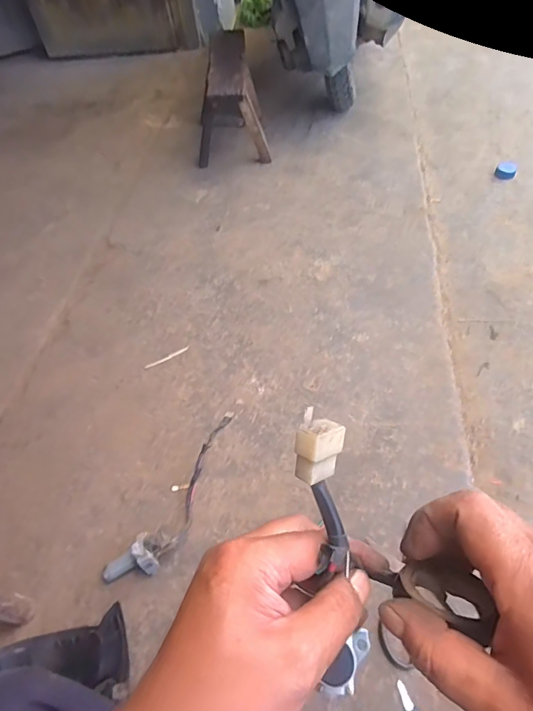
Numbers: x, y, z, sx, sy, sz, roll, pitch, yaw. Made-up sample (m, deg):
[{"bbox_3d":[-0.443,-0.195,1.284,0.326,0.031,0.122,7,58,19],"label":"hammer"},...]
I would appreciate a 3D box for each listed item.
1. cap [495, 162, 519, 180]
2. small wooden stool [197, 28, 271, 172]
[{"bbox_3d":[0.772,-0.597,1.428,0.062,0.026,0.070,23,57,21],"label":"cap"},{"bbox_3d":[-0.131,-0.892,1.545,0.240,0.276,0.532,-6,51,0],"label":"small wooden stool"}]

